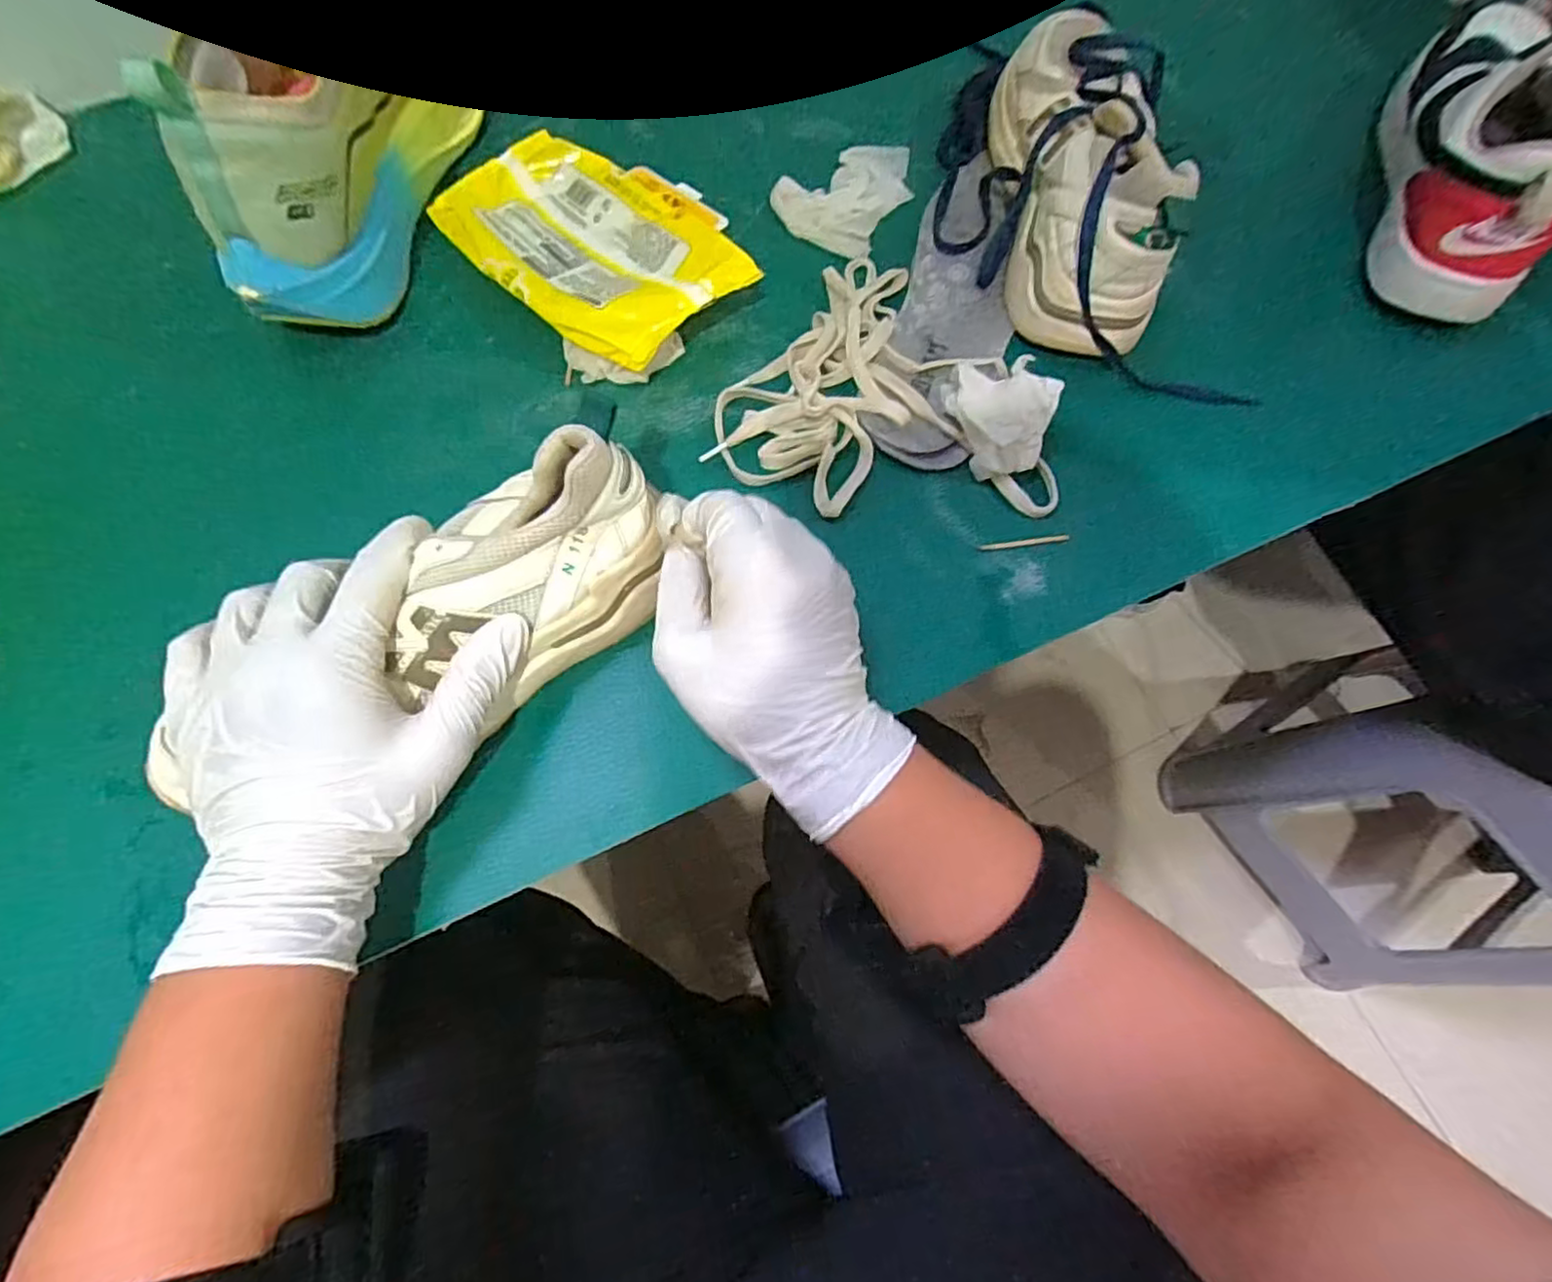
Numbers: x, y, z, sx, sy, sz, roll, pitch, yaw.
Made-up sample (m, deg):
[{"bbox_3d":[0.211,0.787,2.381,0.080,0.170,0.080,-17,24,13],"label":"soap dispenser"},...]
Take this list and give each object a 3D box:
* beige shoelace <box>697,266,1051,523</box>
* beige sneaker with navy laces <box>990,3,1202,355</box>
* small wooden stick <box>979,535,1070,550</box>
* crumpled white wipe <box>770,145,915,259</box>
[{"bbox_3d":[0.077,-0.142,0.393,0.188,0.022,0.170,24,71,6],"label":"beige shoelace"},{"bbox_3d":[0.184,-0.283,0.403,0.074,0.096,0.210,1,70,-2],"label":"beige sneaker with navy laces"},{"bbox_3d":[0.137,-0.054,0.375,0.049,0.005,0.005,-6,71,-5],"label":"small wooden stick"},{"bbox_3d":[0.048,-0.304,0.457,0.076,0.006,0.106,31,72,8],"label":"crumpled white wipe"}]

